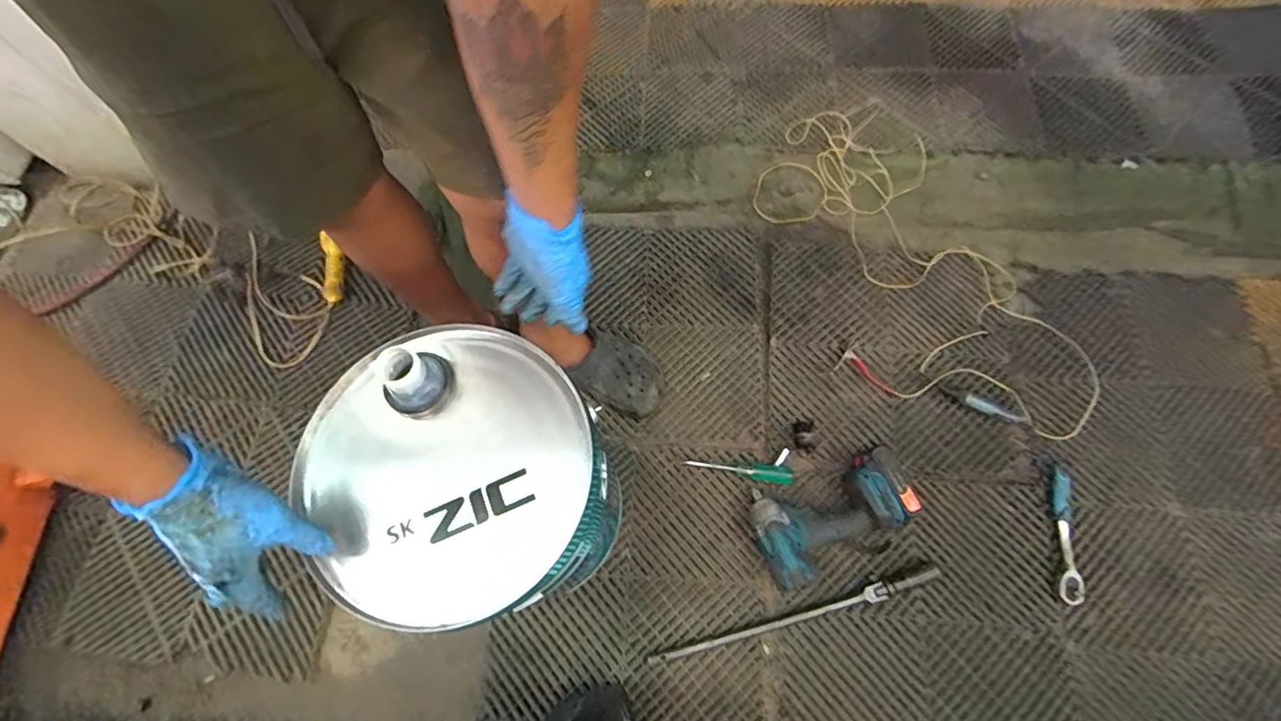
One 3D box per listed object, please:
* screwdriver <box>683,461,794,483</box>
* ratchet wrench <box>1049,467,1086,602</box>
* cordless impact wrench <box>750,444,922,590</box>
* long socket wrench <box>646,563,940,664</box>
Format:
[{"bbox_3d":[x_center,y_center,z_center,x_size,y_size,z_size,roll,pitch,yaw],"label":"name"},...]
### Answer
[{"bbox_3d":[0.157,0.175,0.881,0.167,0.024,0.028,5,70,4],"label":"screwdriver"},{"bbox_3d":[0.630,0.255,0.816,0.027,0.021,0.193,11,70,6],"label":"ratchet wrench"},{"bbox_3d":[0.282,0.218,0.827,0.245,0.087,0.138,-29,72,-9],"label":"cordless impact wrench"},{"bbox_3d":[0.226,0.376,0.804,0.439,0.026,0.024,-16,70,-4],"label":"long socket wrench"}]

